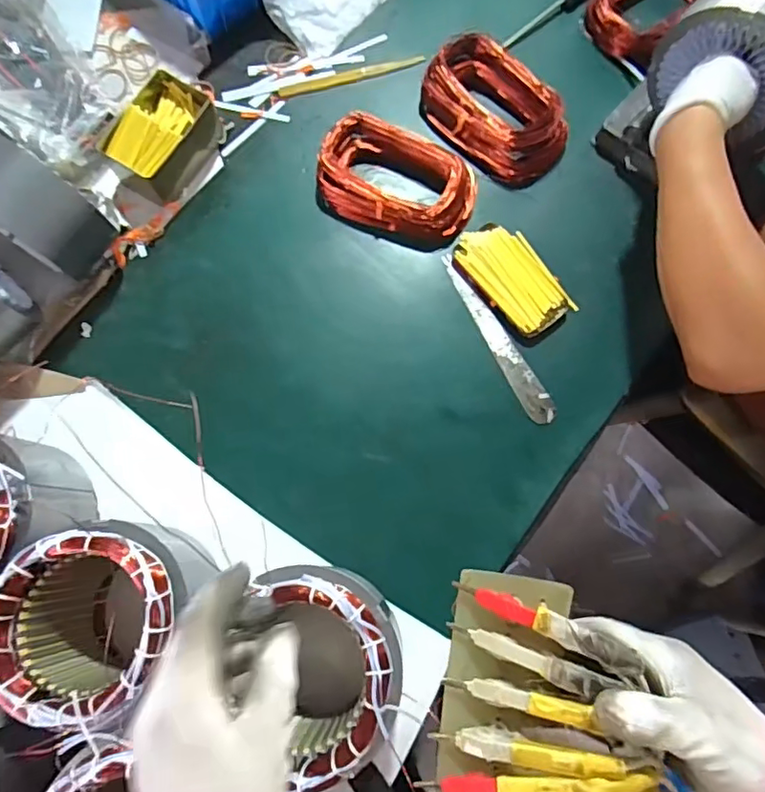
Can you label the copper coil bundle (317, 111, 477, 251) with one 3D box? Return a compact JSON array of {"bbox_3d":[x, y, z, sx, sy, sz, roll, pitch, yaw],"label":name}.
[{"bbox_3d":[0.016,-0.257,0.668,0.194,0.040,0.123,24,76,4],"label":"copper coil bundle"}]

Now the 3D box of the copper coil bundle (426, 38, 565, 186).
[{"bbox_3d":[0.142,-0.360,0.696,0.194,0.031,0.127,41,78,8],"label":"copper coil bundle"}]

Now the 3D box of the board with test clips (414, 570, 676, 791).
[{"bbox_3d":[0.095,0.195,0.314,0.121,0.046,0.171,6,76,0],"label":"board with test clips"}]

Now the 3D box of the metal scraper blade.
[{"bbox_3d":[0.130,-0.067,0.641,0.035,0.006,0.225,-28,76,-7],"label":"metal scraper blade"}]

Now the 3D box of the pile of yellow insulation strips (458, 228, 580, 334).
[{"bbox_3d":[0.155,-0.143,0.650,0.084,0.023,0.135,-33,79,-9],"label":"pile of yellow insulation strips"}]

